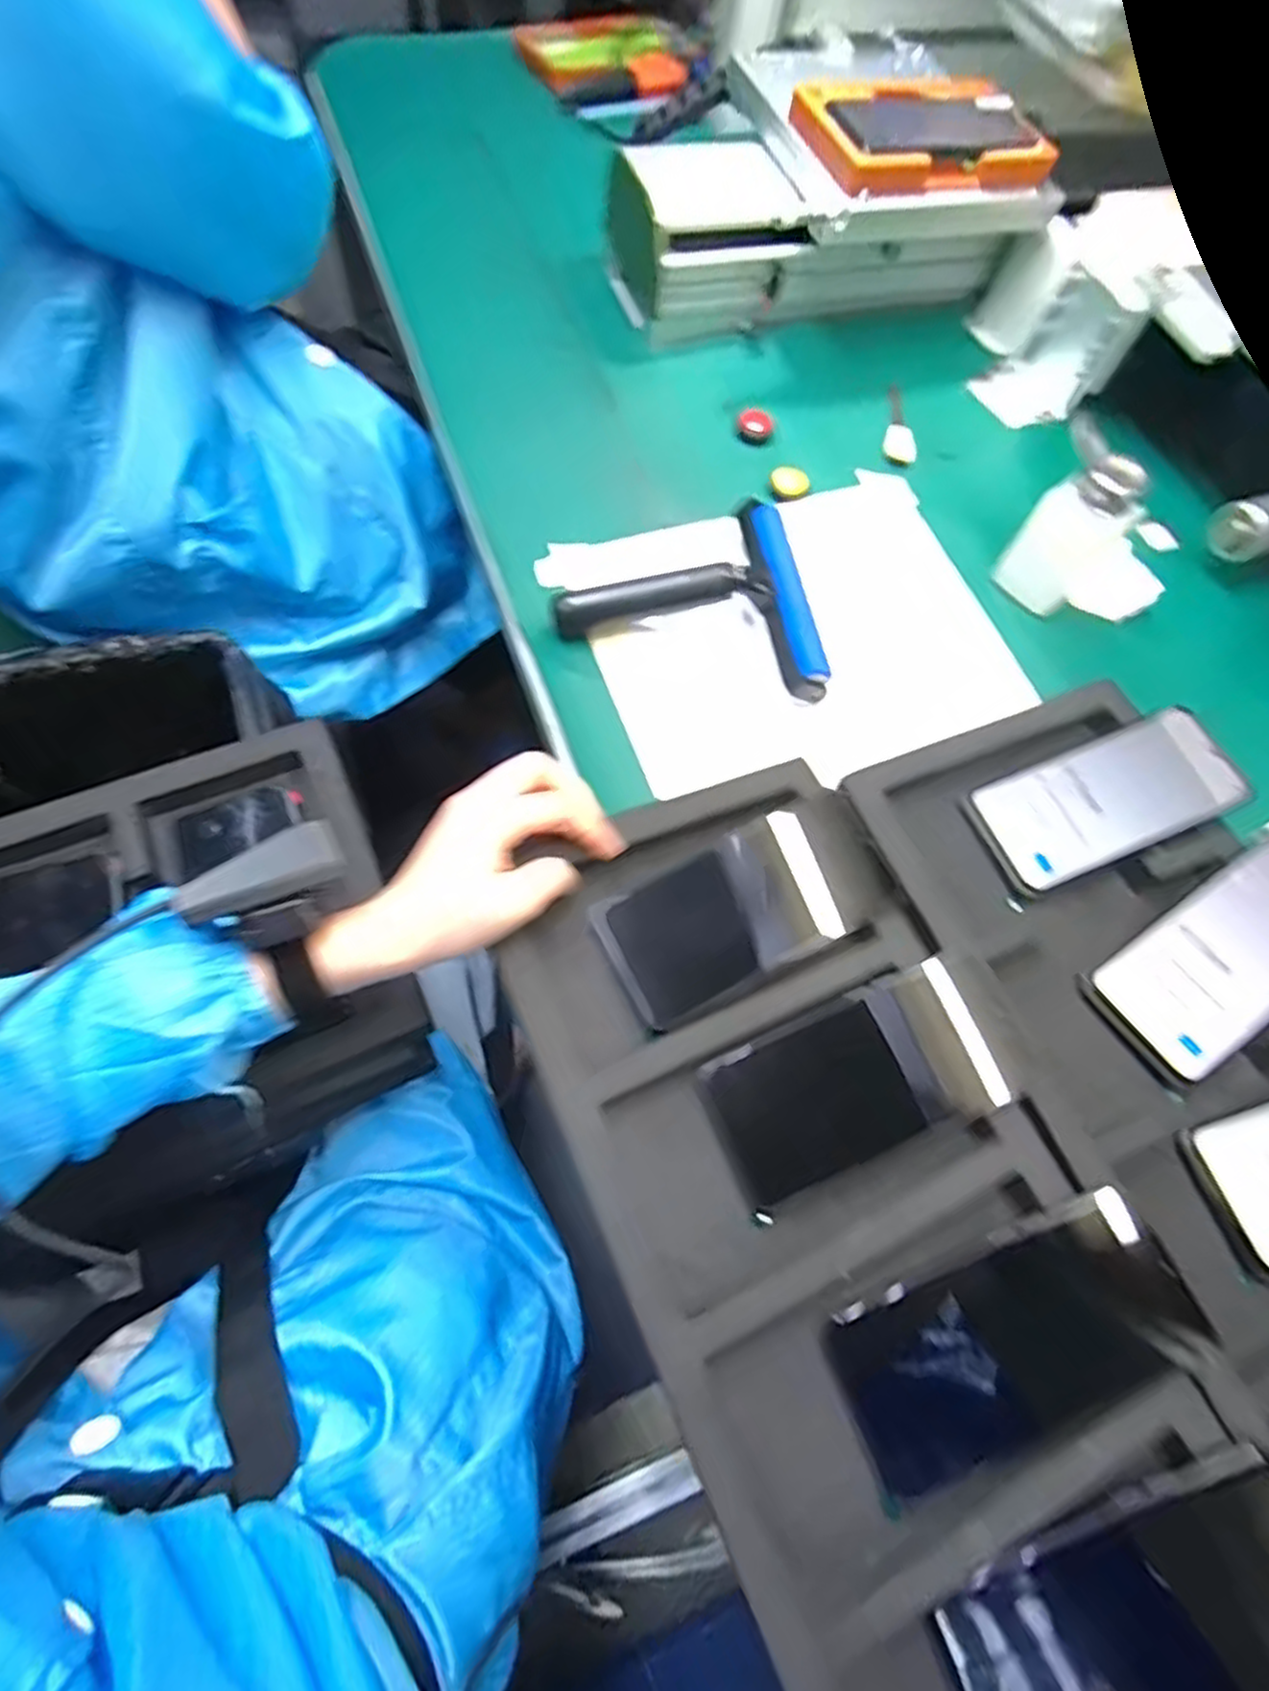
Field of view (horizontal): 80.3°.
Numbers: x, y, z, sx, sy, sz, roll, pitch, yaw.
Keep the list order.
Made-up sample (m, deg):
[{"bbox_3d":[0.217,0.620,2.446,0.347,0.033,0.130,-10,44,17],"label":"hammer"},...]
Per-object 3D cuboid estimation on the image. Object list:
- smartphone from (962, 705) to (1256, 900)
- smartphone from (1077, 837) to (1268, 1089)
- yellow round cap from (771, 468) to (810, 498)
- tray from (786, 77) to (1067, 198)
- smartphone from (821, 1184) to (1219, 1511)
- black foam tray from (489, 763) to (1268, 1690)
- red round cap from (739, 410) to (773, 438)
[{"bbox_3d":[0.297,-0.029,0.472,0.162,0.006,0.074,-24,72,-2],"label":"smartphone"},{"bbox_3d":[0.345,0.064,0.436,0.152,0.009,0.075,-35,70,-4],"label":"smartphone"},{"bbox_3d":[0.124,-0.290,0.601,0.030,0.008,0.030,2,66,-5],"label":"yellow round cap"},{"bbox_3d":[0.230,-0.563,0.595,0.192,0.022,0.115,-17,73,-14],"label":"tray"},{"bbox_3d":[0.175,0.224,0.341,0.162,0.009,0.078,-19,70,-14],"label":"smartphone"},{"bbox_3d":[0.112,0.183,0.357,0.226,0.054,0.468,-23,67,-10],"label":"black foam tray"},{"bbox_3d":[0.101,-0.350,0.626,0.027,0.010,0.027,2,66,-5],"label":"red round cap"}]

